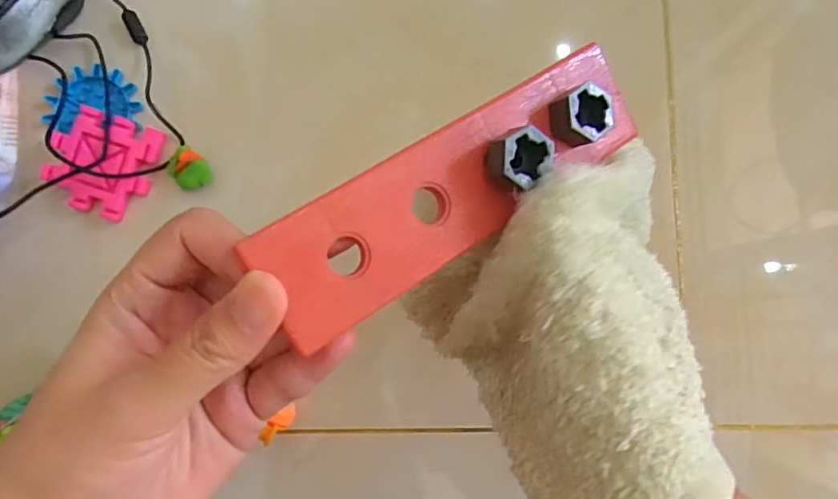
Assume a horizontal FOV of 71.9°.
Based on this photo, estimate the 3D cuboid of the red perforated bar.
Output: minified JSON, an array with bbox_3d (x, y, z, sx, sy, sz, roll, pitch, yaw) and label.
[{"bbox_3d":[0.014,-0.019,0.182,0.132,0.015,0.039,-32,101,-15],"label":"red perforated bar"}]

